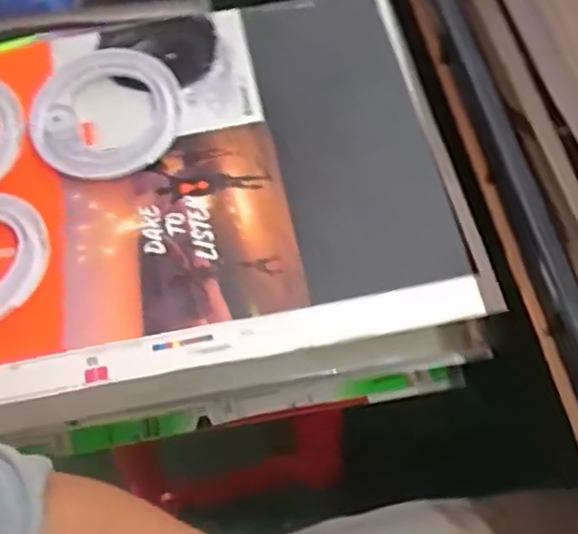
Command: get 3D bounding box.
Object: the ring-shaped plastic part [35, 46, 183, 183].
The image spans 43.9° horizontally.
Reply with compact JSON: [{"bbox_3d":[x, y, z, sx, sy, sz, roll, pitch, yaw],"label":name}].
[{"bbox_3d":[-0.160,-0.138,0.636,0.126,0.032,0.132,3,59,3],"label":"ring-shaped plastic part"}]

